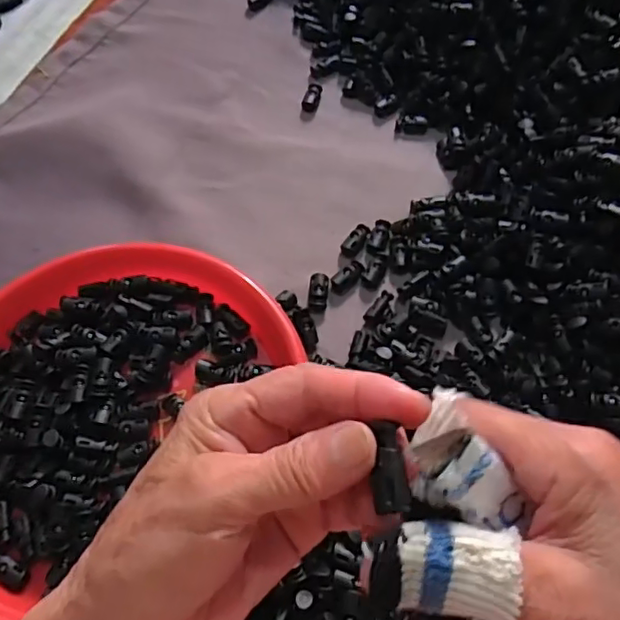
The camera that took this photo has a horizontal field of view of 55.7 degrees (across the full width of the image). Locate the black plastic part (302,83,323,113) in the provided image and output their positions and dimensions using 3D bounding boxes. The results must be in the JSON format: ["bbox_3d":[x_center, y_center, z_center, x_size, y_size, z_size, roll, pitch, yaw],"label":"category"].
[{"bbox_3d":[0.003,-0.195,0.533,0.013,0.008,0.034,11,64,9],"label":"black plastic part"}]

